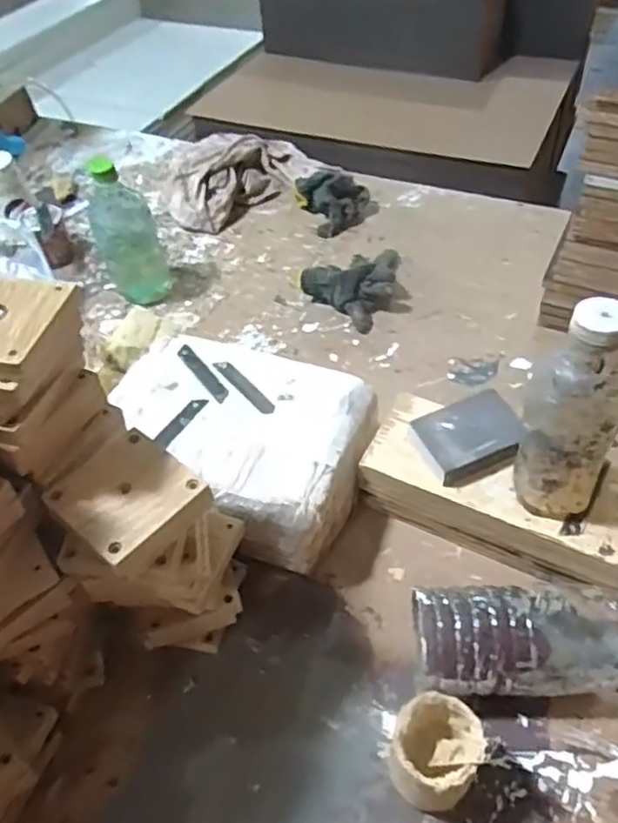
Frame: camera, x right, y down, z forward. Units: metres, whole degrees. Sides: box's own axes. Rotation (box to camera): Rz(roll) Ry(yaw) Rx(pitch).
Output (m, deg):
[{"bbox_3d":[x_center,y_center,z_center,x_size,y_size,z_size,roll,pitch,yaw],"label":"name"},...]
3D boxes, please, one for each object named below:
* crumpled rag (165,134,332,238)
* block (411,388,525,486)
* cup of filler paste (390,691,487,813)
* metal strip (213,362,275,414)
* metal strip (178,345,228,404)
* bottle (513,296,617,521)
[{"bbox_3d":[-0.110,-0.385,1.064,0.259,0.082,0.122,-28,52,-20],"label":"crumpled rag"},{"bbox_3d":[0.153,0.022,0.629,0.098,0.023,0.068,-19,50,-13],"label":"block"},{"bbox_3d":[0.095,0.257,0.495,0.060,0.081,0.064,-2,48,2],"label":"cup of filler paste"},{"bbox_3d":[-0.067,-0.026,0.685,0.017,0.005,0.093,-30,51,-24],"label":"metal strip"},{"bbox_3d":[-0.114,-0.042,0.700,0.017,0.004,0.094,-30,53,-21],"label":"metal strip"},{"bbox_3d":[0.211,0.014,0.530,0.061,0.215,0.063,-24,51,-17],"label":"bottle"}]

